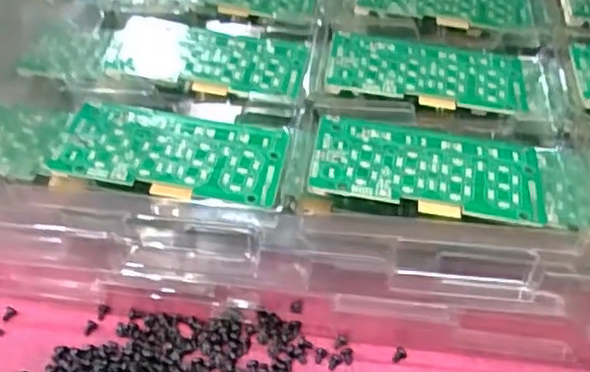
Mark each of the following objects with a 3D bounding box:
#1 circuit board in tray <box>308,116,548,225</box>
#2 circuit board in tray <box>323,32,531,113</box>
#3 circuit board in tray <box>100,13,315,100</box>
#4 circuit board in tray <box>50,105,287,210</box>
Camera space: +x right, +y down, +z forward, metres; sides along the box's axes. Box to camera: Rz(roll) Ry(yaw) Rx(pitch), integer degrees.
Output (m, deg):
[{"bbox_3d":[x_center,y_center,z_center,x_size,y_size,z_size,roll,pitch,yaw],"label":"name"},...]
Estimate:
[{"bbox_3d":[0.055,-0.007,0.293,0.093,0.010,0.047,3,47,6],"label":"circuit board in tray"},{"bbox_3d":[0.064,-0.056,0.340,0.094,0.011,0.047,3,47,6],"label":"circuit board in tray"},{"bbox_3d":[-0.045,-0.064,0.352,0.099,0.008,0.050,9,47,11],"label":"circuit board in tray"},{"bbox_3d":[-0.052,-0.015,0.301,0.094,0.004,0.048,8,45,1],"label":"circuit board in tray"}]

